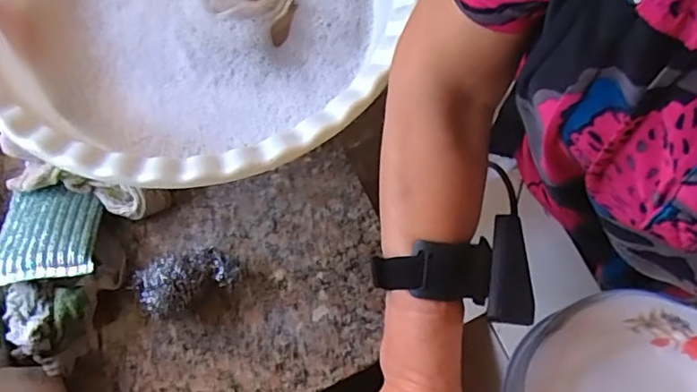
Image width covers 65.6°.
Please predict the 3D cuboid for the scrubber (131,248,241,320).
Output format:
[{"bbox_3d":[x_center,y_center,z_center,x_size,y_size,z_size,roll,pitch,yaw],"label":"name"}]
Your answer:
[{"bbox_3d":[-0.139,0.069,0.465,0.082,0.035,0.049,-31,76,-10],"label":"scrubber"}]

